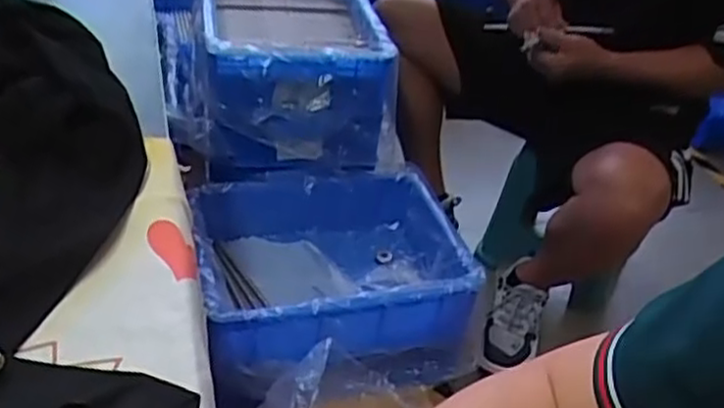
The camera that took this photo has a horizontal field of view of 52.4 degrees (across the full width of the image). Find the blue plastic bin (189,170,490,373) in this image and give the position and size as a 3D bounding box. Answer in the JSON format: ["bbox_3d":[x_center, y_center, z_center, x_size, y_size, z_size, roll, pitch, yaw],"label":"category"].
[{"bbox_3d":[-0.055,0.100,1.207,0.425,0.132,0.337,-6,37,-19],"label":"blue plastic bin"}]

